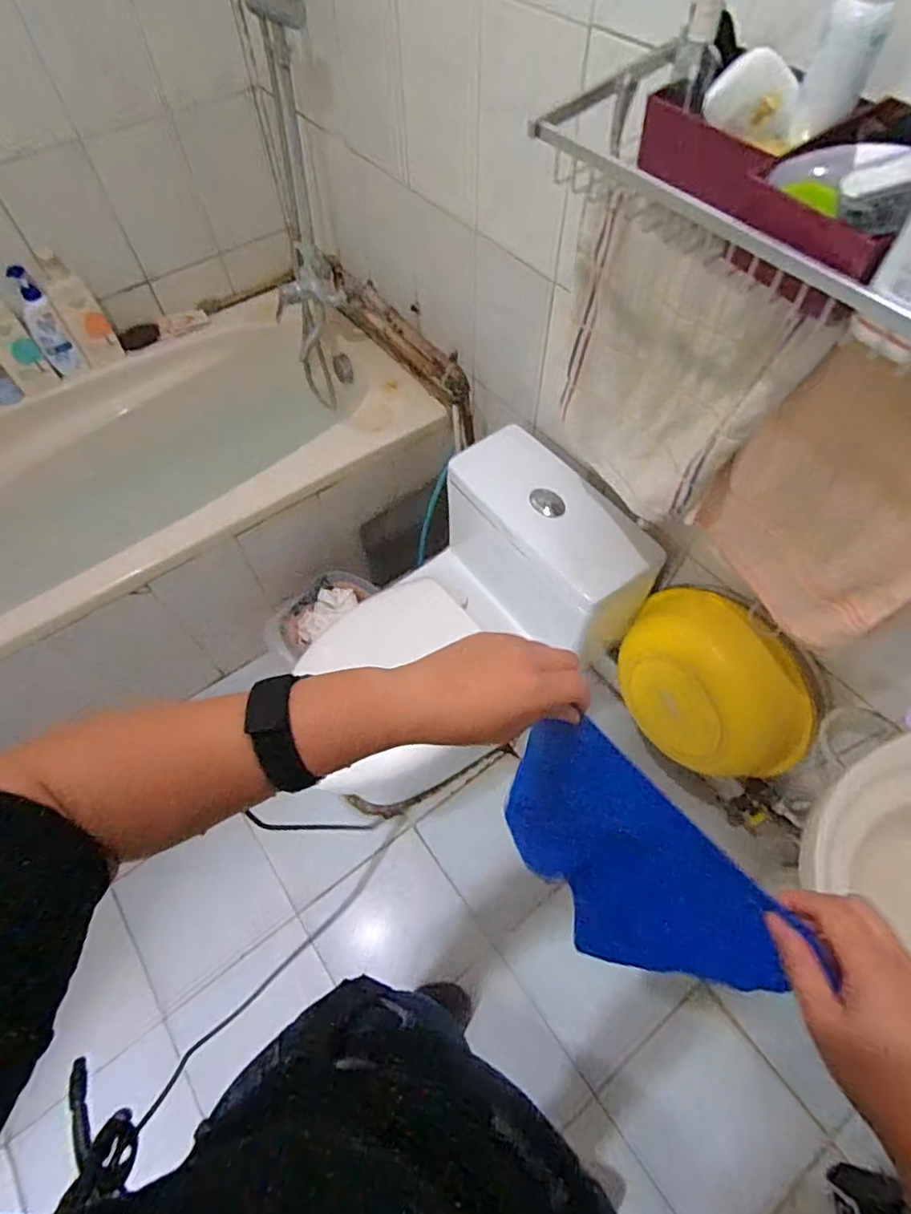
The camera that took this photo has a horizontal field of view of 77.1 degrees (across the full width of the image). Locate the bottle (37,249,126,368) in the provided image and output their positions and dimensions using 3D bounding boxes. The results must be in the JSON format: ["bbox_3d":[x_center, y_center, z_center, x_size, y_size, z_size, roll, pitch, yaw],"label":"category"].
[{"bbox_3d":[-0.881,-0.689,1.343,0.085,0.255,0.051,-37,66,-18],"label":"bottle"}]

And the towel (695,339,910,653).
[{"bbox_3d":[0.400,-0.104,0.607,0.031,0.334,0.232,-31,64,-16],"label":"towel"}]

